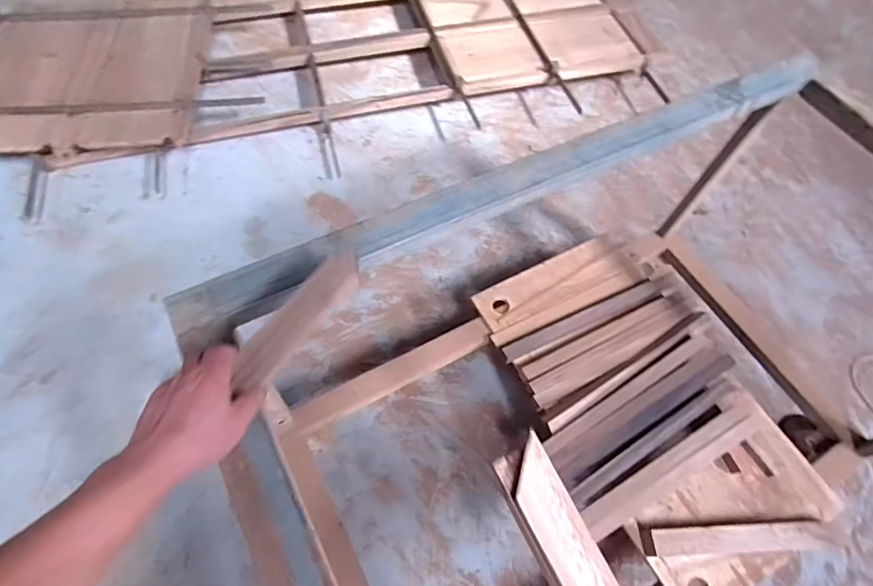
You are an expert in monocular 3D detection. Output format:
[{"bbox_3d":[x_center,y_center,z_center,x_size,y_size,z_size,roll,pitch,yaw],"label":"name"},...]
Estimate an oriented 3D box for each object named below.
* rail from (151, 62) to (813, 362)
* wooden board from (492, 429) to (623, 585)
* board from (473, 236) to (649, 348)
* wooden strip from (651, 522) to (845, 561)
[{"bbox_3d":[0.166,-0.183,0.709,1.081,0.042,0.076,-25,66,-17],"label":"rail"},{"bbox_3d":[0.101,0.196,0.317,0.041,0.016,0.193,-24,75,-15],"label":"wooden board"},{"bbox_3d":[0.316,-0.022,1.246,0.454,0.028,0.172,-22,66,-14],"label":"board"},{"bbox_3d":[0.623,0.495,0.963,0.401,0.052,0.054,-1,63,-4],"label":"wooden strip"}]

